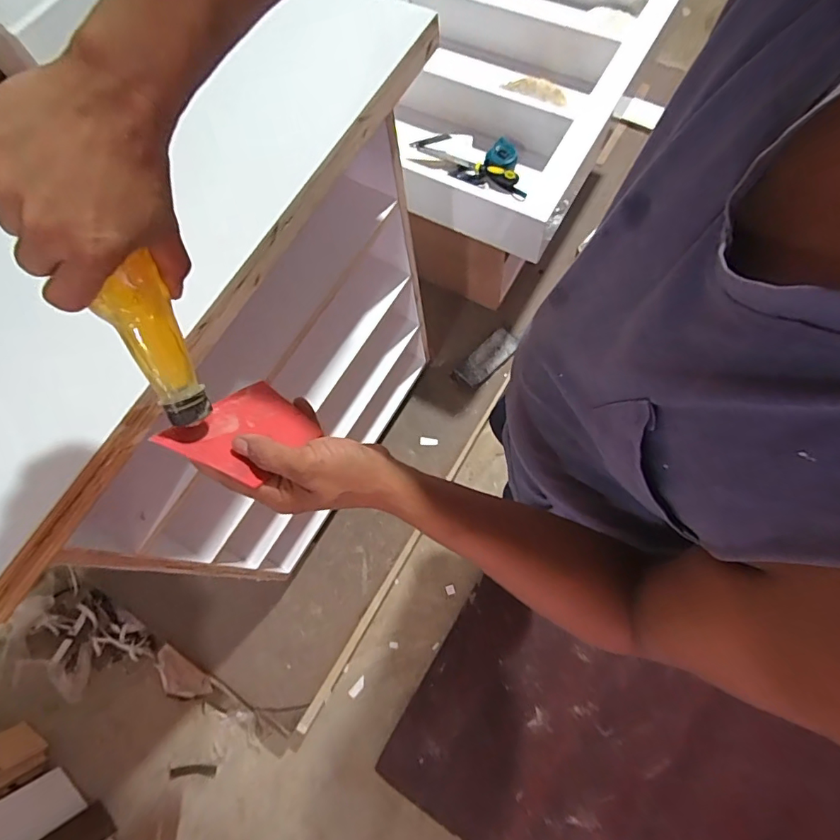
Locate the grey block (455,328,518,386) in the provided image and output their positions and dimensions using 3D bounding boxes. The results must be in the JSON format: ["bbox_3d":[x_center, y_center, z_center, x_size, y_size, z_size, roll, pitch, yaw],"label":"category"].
[{"bbox_3d":[0.200,-0.187,1.462,0.087,0.027,0.197,41,79,17],"label":"grey block"}]

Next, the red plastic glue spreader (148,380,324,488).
[{"bbox_3d":[-0.133,0.007,0.382,0.075,0.008,0.101,32,39,13],"label":"red plastic glue spreader"}]

